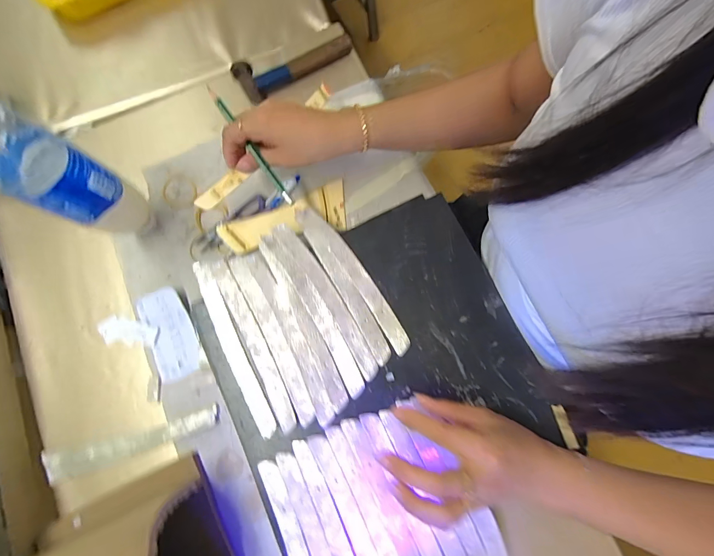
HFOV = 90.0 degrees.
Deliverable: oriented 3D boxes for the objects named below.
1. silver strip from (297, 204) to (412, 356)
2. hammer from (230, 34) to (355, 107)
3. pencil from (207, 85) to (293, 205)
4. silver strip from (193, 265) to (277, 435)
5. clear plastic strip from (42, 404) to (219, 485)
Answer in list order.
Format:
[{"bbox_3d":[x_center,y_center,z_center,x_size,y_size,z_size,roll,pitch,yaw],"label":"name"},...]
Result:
[{"bbox_3d":[-0.004,-0.006,0.383,0.024,0.004,0.192,-35,79,-7],"label":"silver strip"},{"bbox_3d":[-0.085,-0.291,0.483,0.157,0.038,0.056,-34,79,-5],"label":"hammer"},{"bbox_3d":[-0.113,-0.139,0.382,0.007,0.010,0.142,-36,98,-6],"label":"pencil"},{"bbox_3d":[-0.130,0.070,0.375,0.019,0.006,0.195,-26,80,-3],"label":"silver strip"},{"bbox_3d":[-0.248,0.182,0.394,0.195,0.008,0.031,-15,75,0],"label":"clear plastic strip"}]

